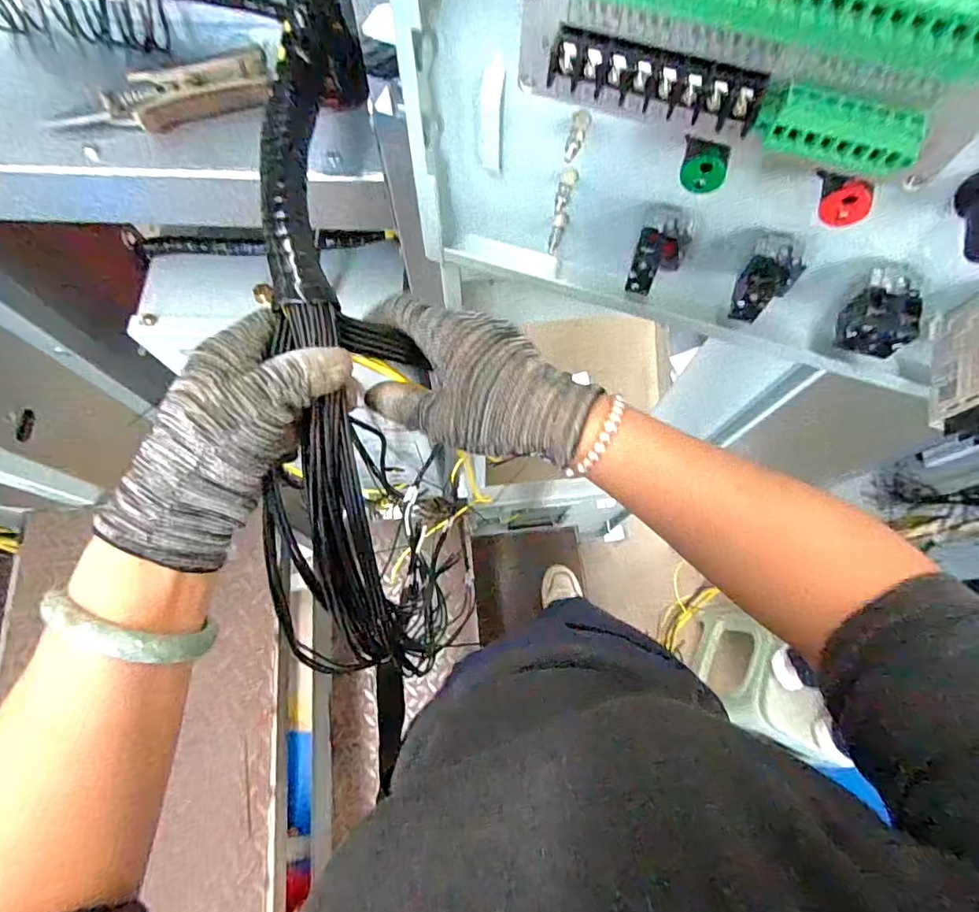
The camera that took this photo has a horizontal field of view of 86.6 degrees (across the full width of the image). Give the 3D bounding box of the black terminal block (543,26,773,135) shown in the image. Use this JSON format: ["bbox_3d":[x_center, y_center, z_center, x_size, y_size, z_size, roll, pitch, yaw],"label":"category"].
[{"bbox_3d":[0.054,-0.121,0.168,0.066,0.014,0.010,19,72,4],"label":"black terminal block"}]

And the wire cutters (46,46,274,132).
[{"bbox_3d":[-0.235,-0.260,0.376,0.151,0.015,0.044,-24,74,-9],"label":"wire cutters"}]

